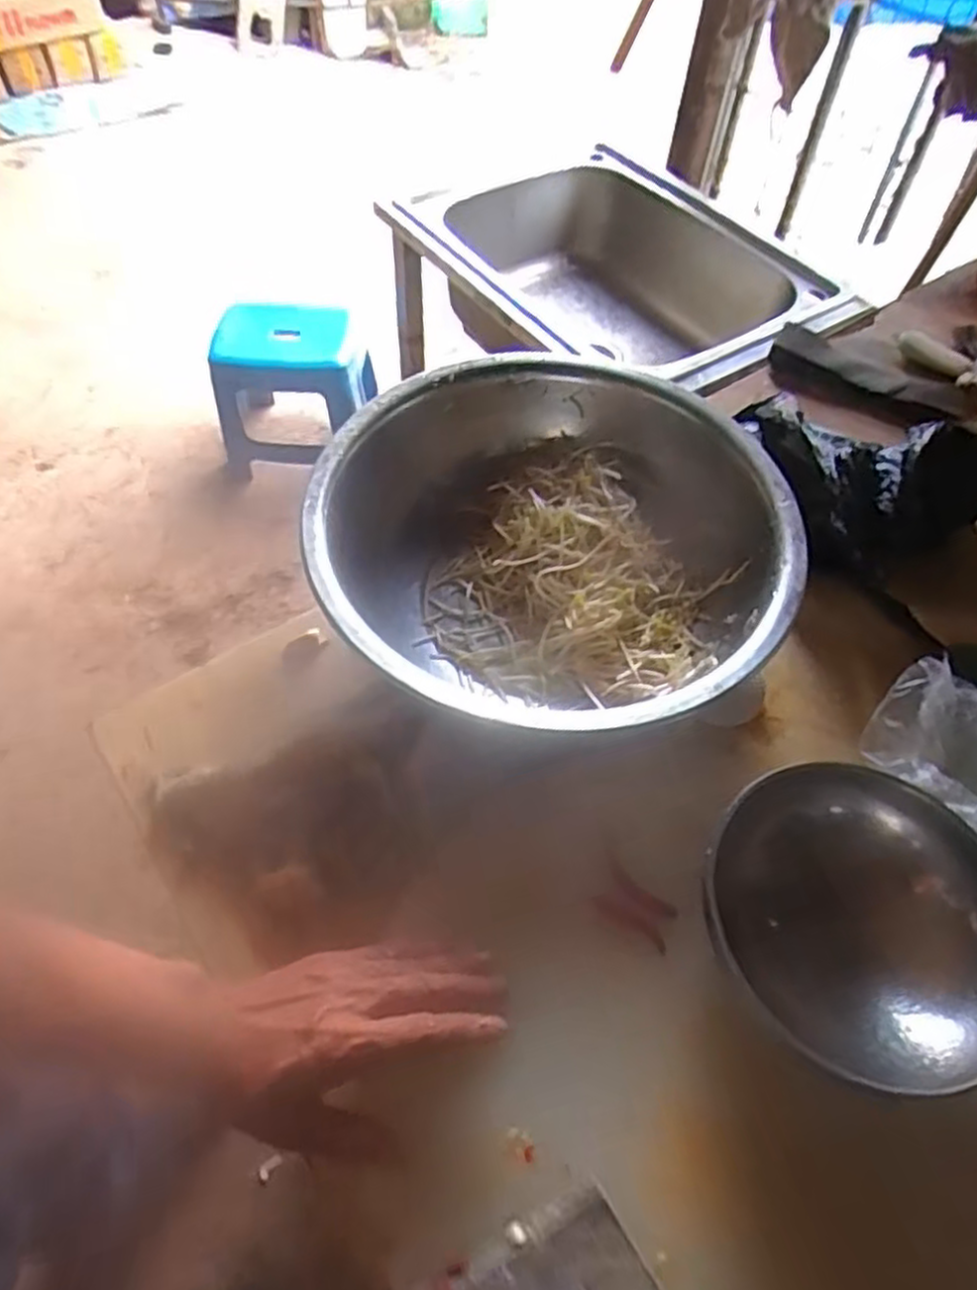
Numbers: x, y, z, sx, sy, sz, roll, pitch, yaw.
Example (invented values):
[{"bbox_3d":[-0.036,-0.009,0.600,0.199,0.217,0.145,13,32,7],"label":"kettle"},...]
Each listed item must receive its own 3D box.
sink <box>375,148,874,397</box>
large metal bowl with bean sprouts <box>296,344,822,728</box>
[{"bbox_3d":[0.229,-0.577,1.310,0.553,0.230,0.639,-31,63,-21],"label":"sink"},{"bbox_3d":[0.047,-0.071,0.615,0.343,0.111,0.343,1,56,-2],"label":"large metal bowl with bean sprouts"}]

